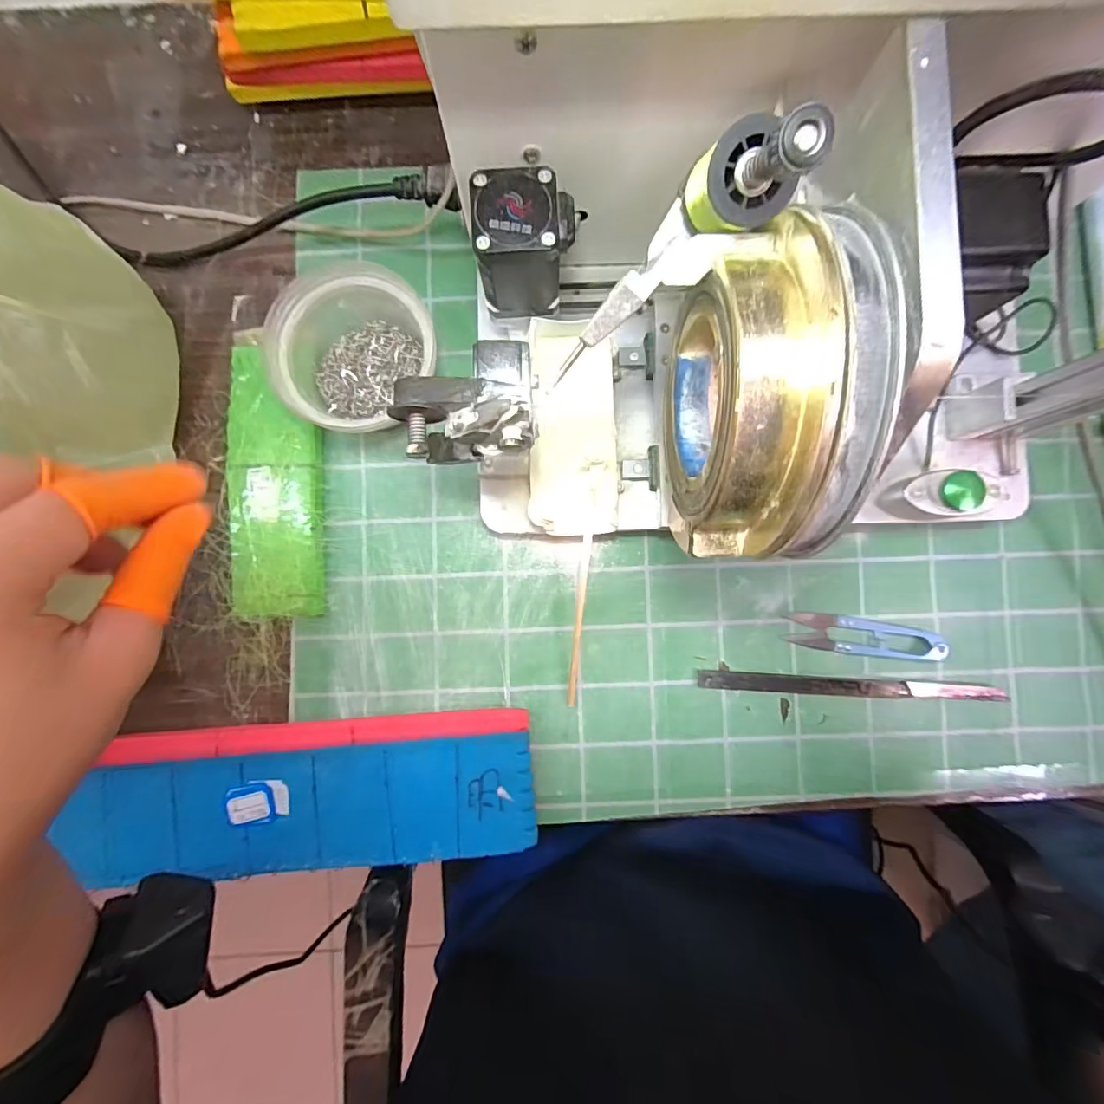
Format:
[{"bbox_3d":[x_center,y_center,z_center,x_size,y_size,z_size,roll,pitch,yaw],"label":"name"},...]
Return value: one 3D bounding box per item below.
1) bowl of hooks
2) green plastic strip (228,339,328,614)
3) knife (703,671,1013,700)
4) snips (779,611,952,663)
[{"bbox_3d":[-0.122,-0.128,0.321,0.095,0.054,0.096,0,87,1],"label":"bowl of hooks"},{"bbox_3d":[-0.185,-0.049,0.337,0.060,0.015,0.180,-2,87,1],"label":"green plastic strip"},{"bbox_3d":[0.197,0.089,0.327,0.196,0.007,0.012,3,87,1],"label":"knife"},{"bbox_3d":[0.208,0.056,0.328,0.100,0.009,0.024,7,87,2],"label":"snips"}]

